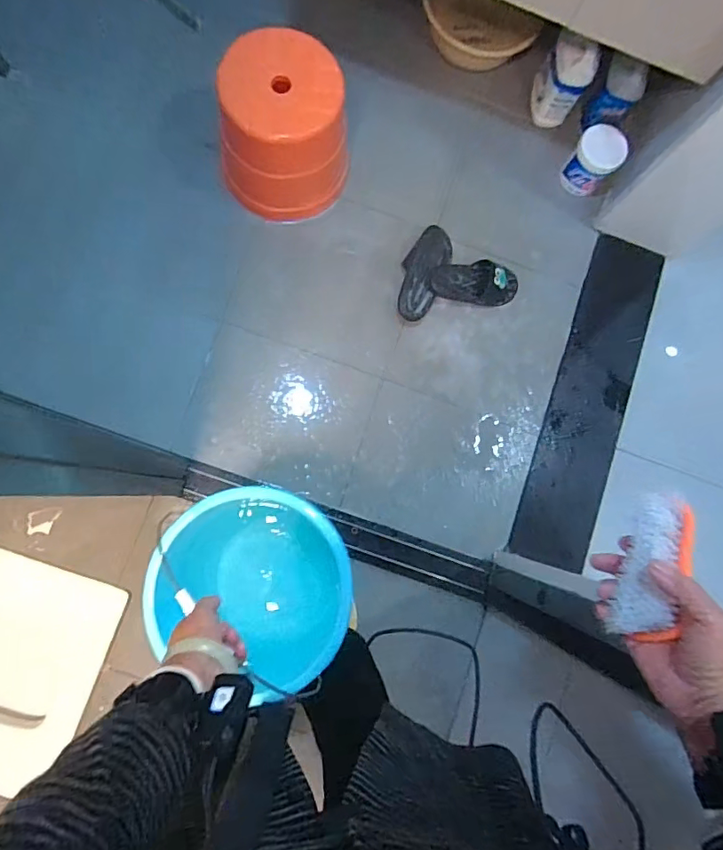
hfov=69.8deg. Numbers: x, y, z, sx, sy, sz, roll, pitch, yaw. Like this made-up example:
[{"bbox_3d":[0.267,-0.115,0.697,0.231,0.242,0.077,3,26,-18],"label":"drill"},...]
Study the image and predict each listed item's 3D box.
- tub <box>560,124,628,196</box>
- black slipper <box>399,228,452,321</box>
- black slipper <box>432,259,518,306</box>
[{"bbox_3d":[0.576,-0.653,1.292,0.124,0.112,0.133,30,86,8],"label":"tub"},{"bbox_3d":[0.144,-0.367,1.254,0.106,0.056,0.243,25,86,7],"label":"black slipper"},{"bbox_3d":[0.279,-0.351,1.261,0.229,0.061,0.106,3,83,-10],"label":"black slipper"}]

